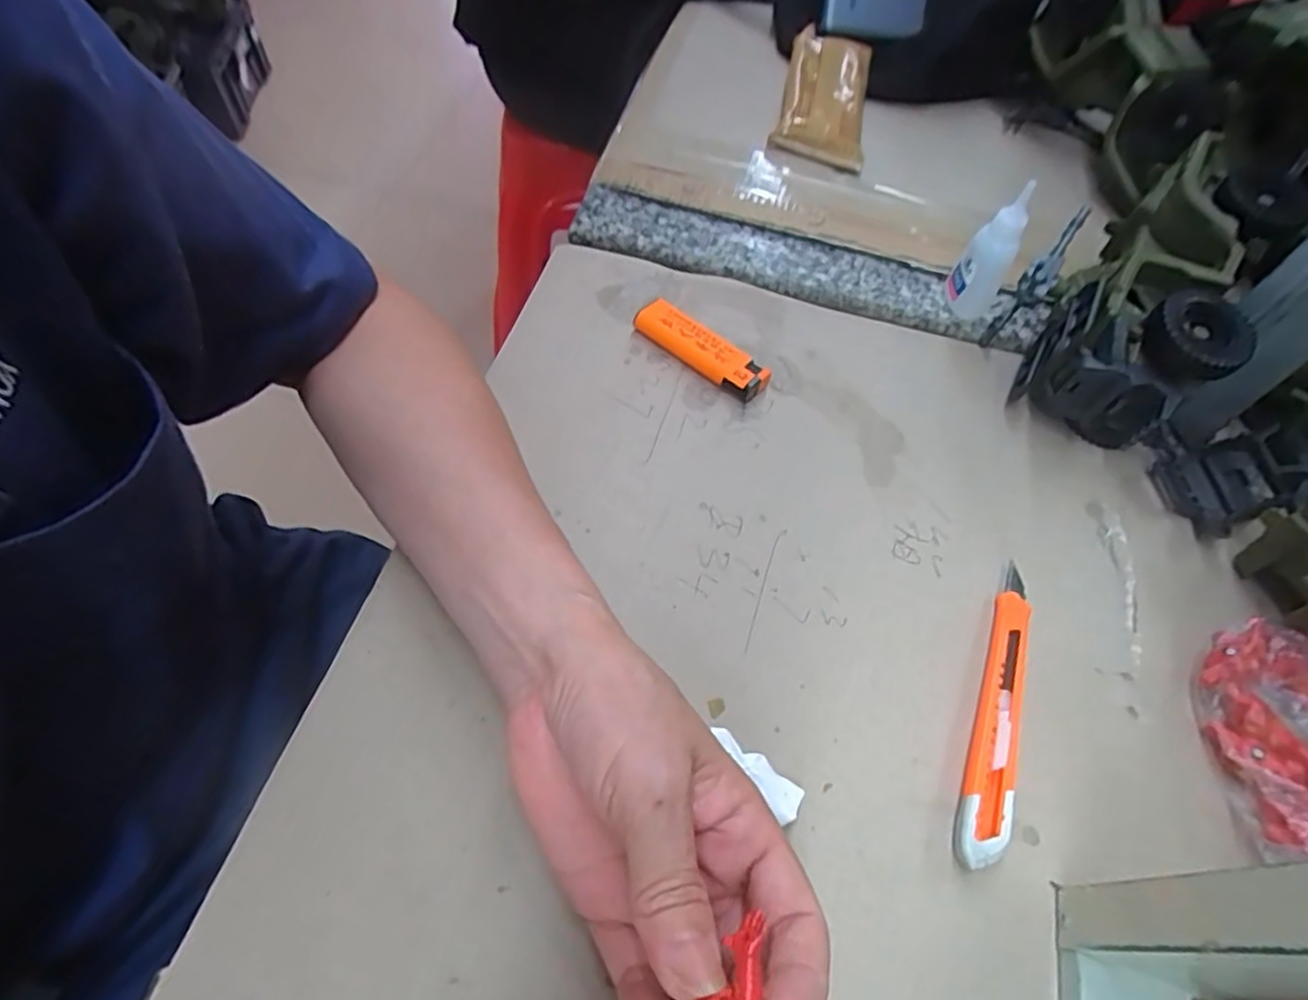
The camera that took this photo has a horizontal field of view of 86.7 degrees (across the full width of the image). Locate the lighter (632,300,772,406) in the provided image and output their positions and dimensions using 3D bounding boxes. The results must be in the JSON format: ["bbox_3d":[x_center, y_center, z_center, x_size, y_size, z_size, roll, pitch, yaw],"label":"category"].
[{"bbox_3d":[0.026,-0.083,0.383,0.080,0.017,0.019,37,62,17],"label":"lighter"}]

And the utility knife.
[{"bbox_3d":[0.146,0.086,0.294,0.019,0.012,0.134,22,58,9],"label":"utility knife"}]

